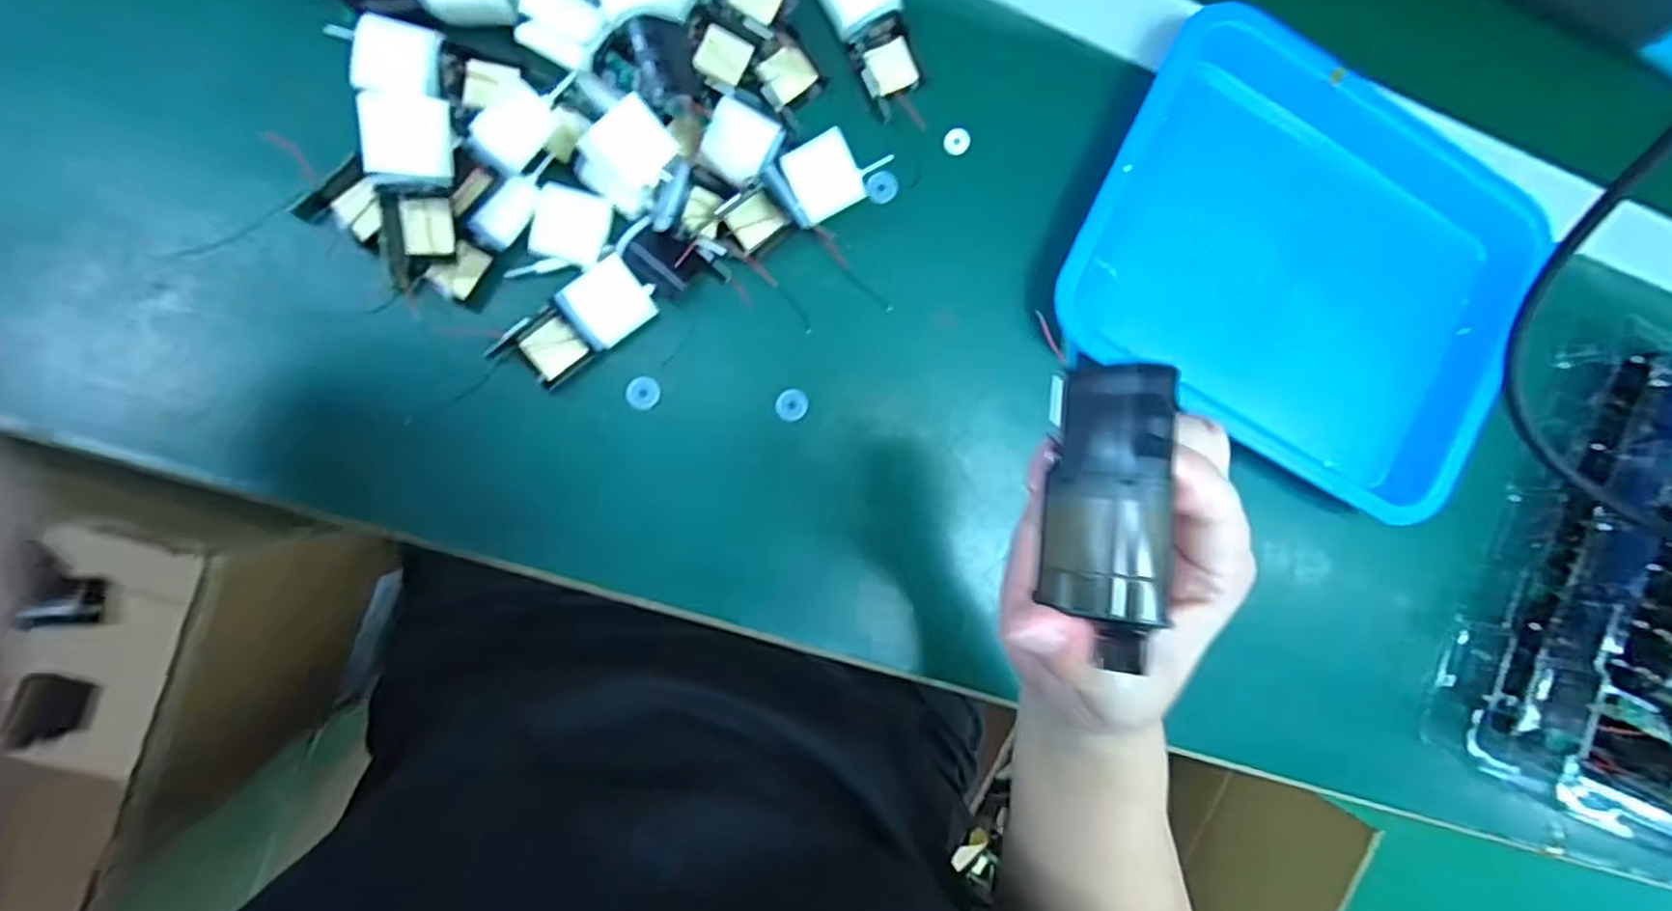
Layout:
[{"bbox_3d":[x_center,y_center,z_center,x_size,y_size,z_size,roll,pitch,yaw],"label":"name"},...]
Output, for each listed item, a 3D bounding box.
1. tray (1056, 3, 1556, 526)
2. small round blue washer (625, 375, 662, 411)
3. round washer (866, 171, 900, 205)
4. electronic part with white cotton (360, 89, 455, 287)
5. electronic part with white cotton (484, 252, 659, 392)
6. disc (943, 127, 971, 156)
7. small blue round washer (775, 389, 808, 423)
[{"bbox_3d":[0.281,-0.113,0.431,0.276,0.031,0.220,25,87,-8],"label":"tray"},{"bbox_3d":[-0.107,-0.035,0.395,0.018,0.004,0.019,0,91,-9],"label":"small round blue washer"},{"bbox_3d":[0.027,-0.155,0.412,0.018,0.004,0.019,0,91,-9],"label":"round washer"},{"bbox_3d":[-0.202,-0.126,0.341,0.037,0.016,0.084,2,106,-9],"label":"electronic part with white cotton"},{"bbox_3d":[-0.138,-0.069,0.379,0.081,0.021,0.037,-39,96,-6],"label":"electronic part with white cotton"},{"bbox_3d":[0.071,-0.185,0.418,0.015,0.004,0.015,0,92,-9],"label":"disc"},{"bbox_3d":[-0.025,-0.029,0.408,0.019,0.007,0.017,-39,96,-6],"label":"small blue round washer"}]

